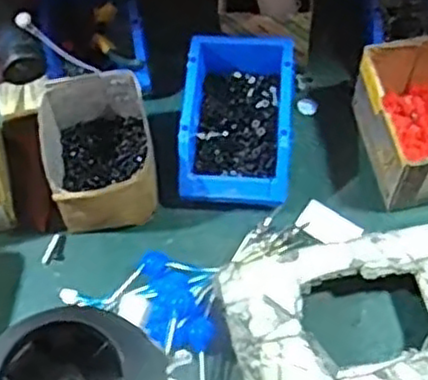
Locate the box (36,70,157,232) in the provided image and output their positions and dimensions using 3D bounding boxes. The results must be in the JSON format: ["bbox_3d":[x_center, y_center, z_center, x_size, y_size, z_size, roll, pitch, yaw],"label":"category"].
[{"bbox_3d":[-0.122,-0.041,0.767,0.115,0.078,0.151,-13,61,-5],"label":"box"}]

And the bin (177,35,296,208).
[{"bbox_3d":[0.023,-0.076,0.780,0.123,0.066,0.181,4,61,5],"label":"bin"}]

